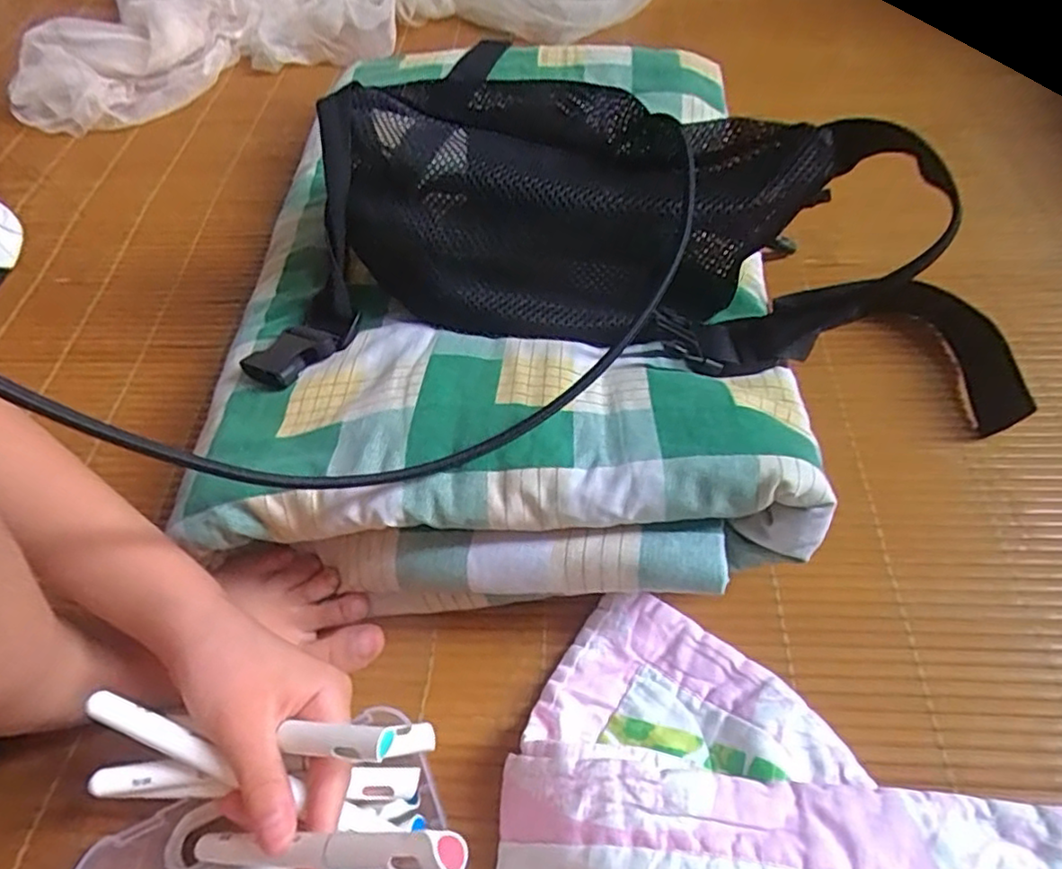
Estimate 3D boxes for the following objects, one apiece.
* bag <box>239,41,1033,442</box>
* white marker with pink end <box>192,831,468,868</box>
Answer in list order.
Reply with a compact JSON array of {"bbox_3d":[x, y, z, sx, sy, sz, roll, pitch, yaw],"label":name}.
[{"bbox_3d":[0.039,-0.127,0.366,0.376,0.088,0.234,1,56,7],"label":"bag"},{"bbox_3d":[-0.076,0.152,0.229,0.133,0.017,0.011,-21,46,29],"label":"white marker with pink end"}]

